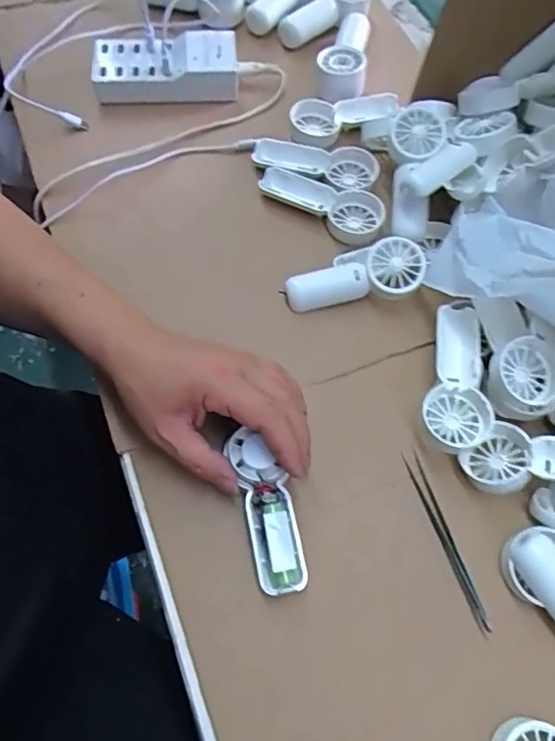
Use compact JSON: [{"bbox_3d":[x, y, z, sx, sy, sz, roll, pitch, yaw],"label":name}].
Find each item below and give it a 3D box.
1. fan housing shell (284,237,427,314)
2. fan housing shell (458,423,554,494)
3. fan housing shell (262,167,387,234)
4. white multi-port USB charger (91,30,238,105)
[{"bbox_3d":[0.063,-0.073,0.455,0.111,0.021,0.042,-16,66,4],"label":"fan housing shell"},{"bbox_3d":[0.180,0.058,0.373,0.108,0.025,0.044,-4,59,35],"label":"fan housing shell"},{"bbox_3d":[0.038,-0.148,0.492,0.111,0.016,0.038,22,65,7],"label":"fan housing shell"},{"bbox_3d":[-0.107,-0.294,0.540,0.134,0.031,0.056,-3,65,-5],"label":"white multi-port USB charger"}]

